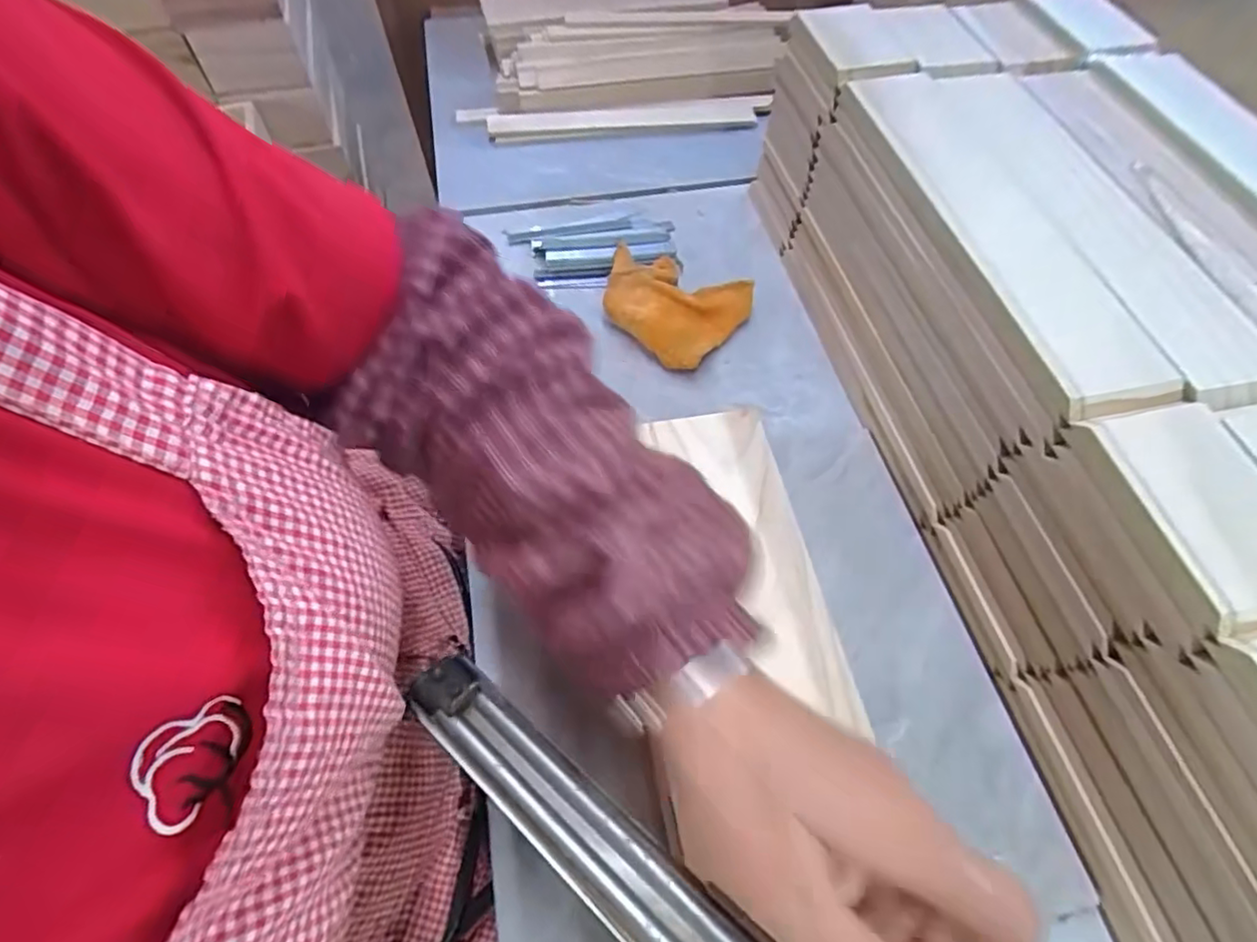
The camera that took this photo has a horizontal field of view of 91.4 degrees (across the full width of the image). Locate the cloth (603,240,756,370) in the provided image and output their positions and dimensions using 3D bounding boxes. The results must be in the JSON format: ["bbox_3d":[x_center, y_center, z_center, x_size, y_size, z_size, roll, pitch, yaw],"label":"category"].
[{"bbox_3d":[0.029,-0.138,0.505,0.122,0.037,0.095,25,62,14],"label":"cloth"}]

